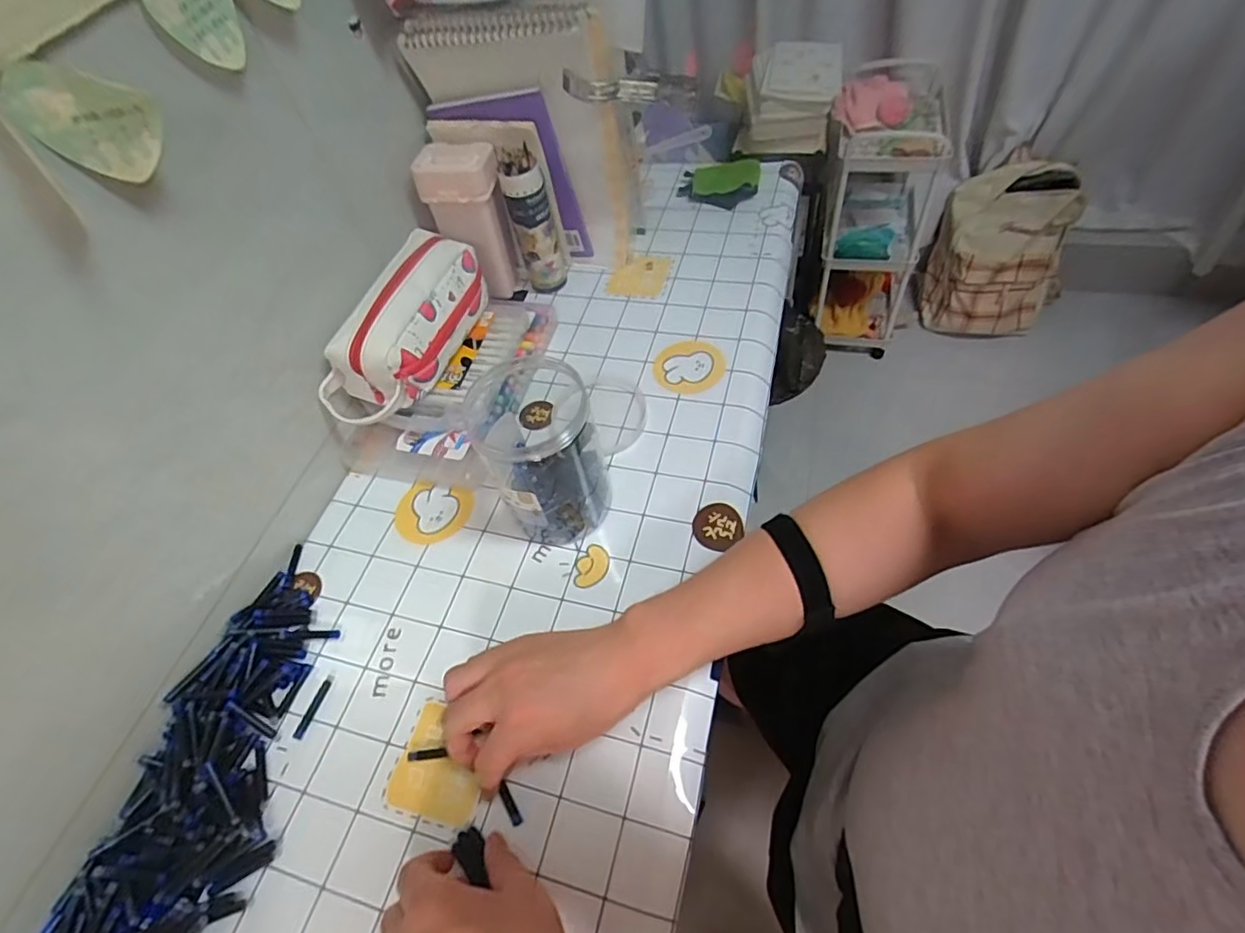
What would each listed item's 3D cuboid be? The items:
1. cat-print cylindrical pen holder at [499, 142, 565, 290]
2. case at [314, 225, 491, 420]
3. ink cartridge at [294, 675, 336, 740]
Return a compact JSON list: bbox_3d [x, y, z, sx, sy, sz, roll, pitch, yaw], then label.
[{"bbox_3d":[-0.105,-0.289,0.709,0.051,0.168,0.048,-12,54,0],"label":"cat-print cylindrical pen holder"},{"bbox_3d":[-0.217,-0.140,0.602,0.091,0.091,0.212,19,60,21],"label":"case"},{"bbox_3d":[-0.255,0.197,0.487,0.009,0.004,0.051,13,57,14],"label":"ink cartridge"}]

